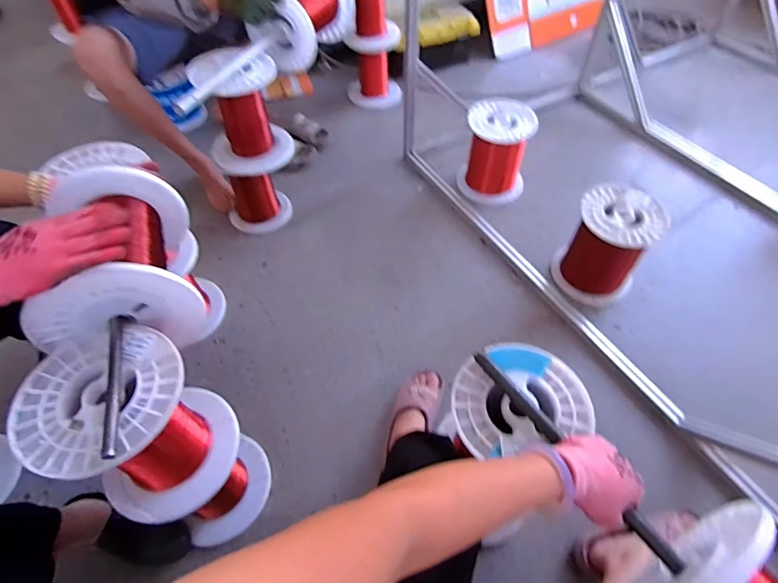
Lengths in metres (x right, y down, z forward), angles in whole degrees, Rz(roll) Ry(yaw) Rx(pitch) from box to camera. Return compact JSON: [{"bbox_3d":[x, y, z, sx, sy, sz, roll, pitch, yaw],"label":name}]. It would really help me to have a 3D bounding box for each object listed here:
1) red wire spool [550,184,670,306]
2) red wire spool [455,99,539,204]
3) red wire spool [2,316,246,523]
[{"bbox_3d":[0.562,-0.116,1.131,0.194,0.222,0.214,33,63,22],"label":"red wire spool"},{"bbox_3d":[0.335,-0.436,1.366,0.207,0.224,0.205,10,57,8],"label":"red wire spool"},{"bbox_3d":[-0.364,0.208,0.654,0.203,0.260,0.211,-27,58,-18],"label":"red wire spool"}]

